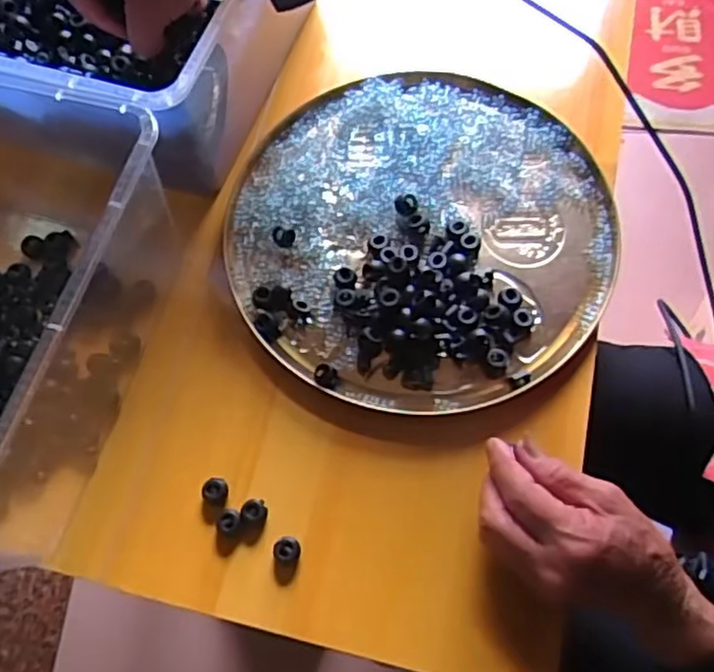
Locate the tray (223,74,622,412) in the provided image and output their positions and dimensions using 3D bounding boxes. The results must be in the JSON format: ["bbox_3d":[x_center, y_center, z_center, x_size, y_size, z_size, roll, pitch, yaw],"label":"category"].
[{"bbox_3d":[0.048,-0.082,0.509,0.289,0.019,0.274,-1,68,3],"label":"tray"}]

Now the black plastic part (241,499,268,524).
[{"bbox_3d":[-0.069,0.117,0.439,0.017,0.007,0.016,-1,68,3],"label":"black plastic part"}]

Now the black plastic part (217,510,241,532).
[{"bbox_3d":[-0.085,0.122,0.437,0.016,0.009,0.015,-1,68,3],"label":"black plastic part"}]

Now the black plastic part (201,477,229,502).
[{"bbox_3d":[-0.096,0.104,0.446,0.016,0.007,0.016,2,68,4],"label":"black plastic part"}]

